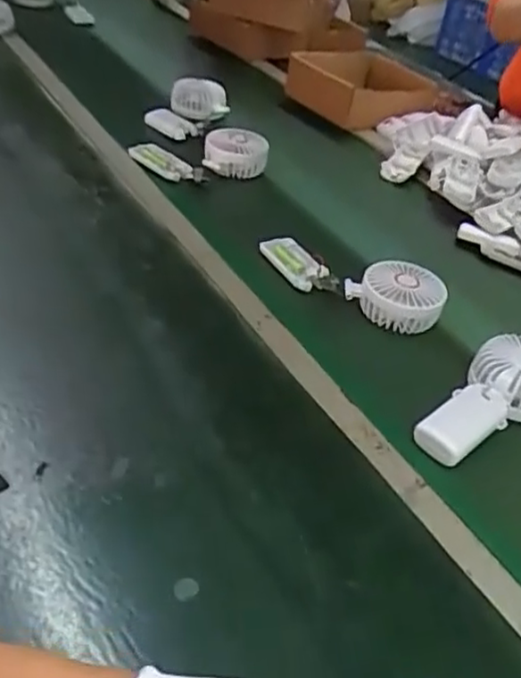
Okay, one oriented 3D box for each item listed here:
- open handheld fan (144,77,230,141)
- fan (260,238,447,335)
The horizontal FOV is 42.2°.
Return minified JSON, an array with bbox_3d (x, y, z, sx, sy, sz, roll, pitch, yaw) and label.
[{"bbox_3d":[-0.112,-0.360,1.044,0.099,0.048,0.136,18,38,10],"label":"open handheld fan"},{"bbox_3d":[0.101,-0.068,0.757,0.211,0.041,0.078,24,39,17],"label":"fan"}]

